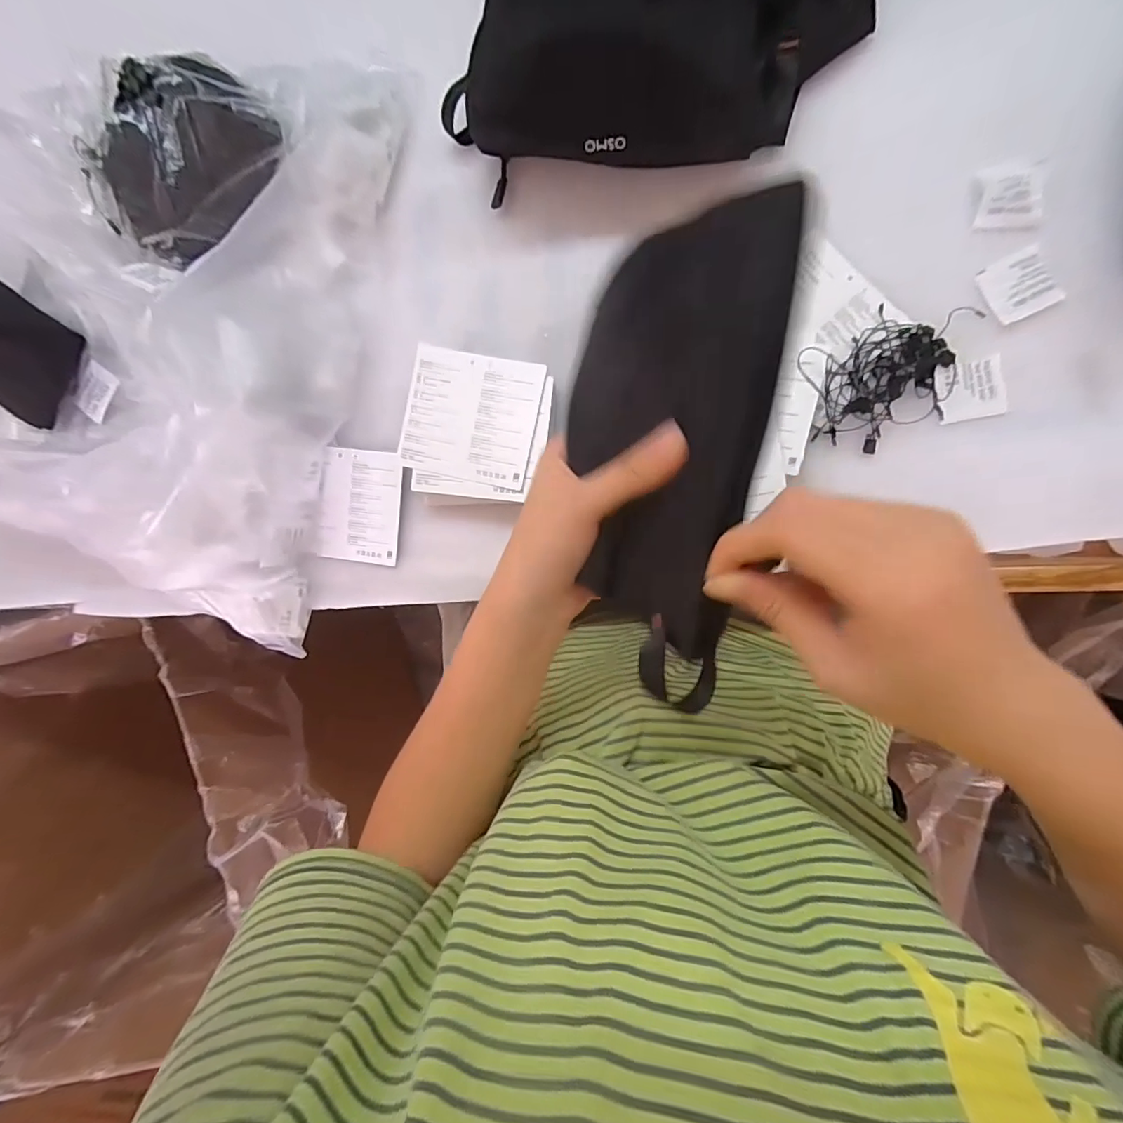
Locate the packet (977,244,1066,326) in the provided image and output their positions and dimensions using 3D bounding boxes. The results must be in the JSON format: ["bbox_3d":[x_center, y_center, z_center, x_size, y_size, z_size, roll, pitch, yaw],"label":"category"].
[{"bbox_3d":[0.302,-0.182,0.341,0.038,0.007,0.041,-25,88,9],"label":"packet"}]

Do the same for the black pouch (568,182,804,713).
[{"bbox_3d":[0.046,-0.042,0.236,0.087,0.035,0.203,12,105,33],"label":"black pouch"}]

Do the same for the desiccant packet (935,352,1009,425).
[{"bbox_3d":[0.274,-0.115,0.345,0.043,0.004,0.038,-9,91,9],"label":"desiccant packet"}]

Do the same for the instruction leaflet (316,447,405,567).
[{"bbox_3d":[-0.161,-0.044,0.415,0.073,0.006,0.088,9,99,7],"label":"instruction leaflet"}]

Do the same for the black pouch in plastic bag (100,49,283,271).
[{"bbox_3d":[-0.278,-0.299,0.374,0.135,0.054,0.104,-39,86,8],"label":"black pouch in plastic bag"}]

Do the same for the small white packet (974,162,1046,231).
[{"bbox_3d":[0.288,-0.234,0.331,0.036,0.006,0.038,2,92,9],"label":"small white packet"}]

